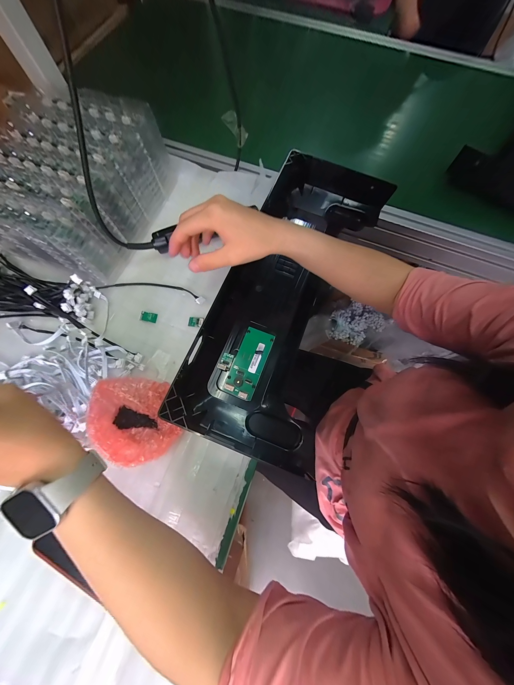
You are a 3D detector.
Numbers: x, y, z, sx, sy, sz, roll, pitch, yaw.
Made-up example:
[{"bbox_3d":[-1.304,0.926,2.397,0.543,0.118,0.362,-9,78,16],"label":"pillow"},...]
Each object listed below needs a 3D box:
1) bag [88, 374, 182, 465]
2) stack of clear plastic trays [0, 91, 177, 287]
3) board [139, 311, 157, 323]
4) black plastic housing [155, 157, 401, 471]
[{"bbox_3d":[-0.162,0.100,0.303,0.094,0.048,0.111,-19,74,-6],"label":"bag"},{"bbox_3d":[-0.306,-0.268,0.392,0.218,0.108,0.292,14,73,4],"label":"stack of clear plastic trays"},{"bbox_3d":[-0.182,-0.043,0.382,0.027,0.004,0.018,13,71,-14],"label":"board"},{"bbox_3d":[0.051,-0.091,0.374,0.217,0.084,0.498,19,74,5],"label":"black plastic housing"}]

